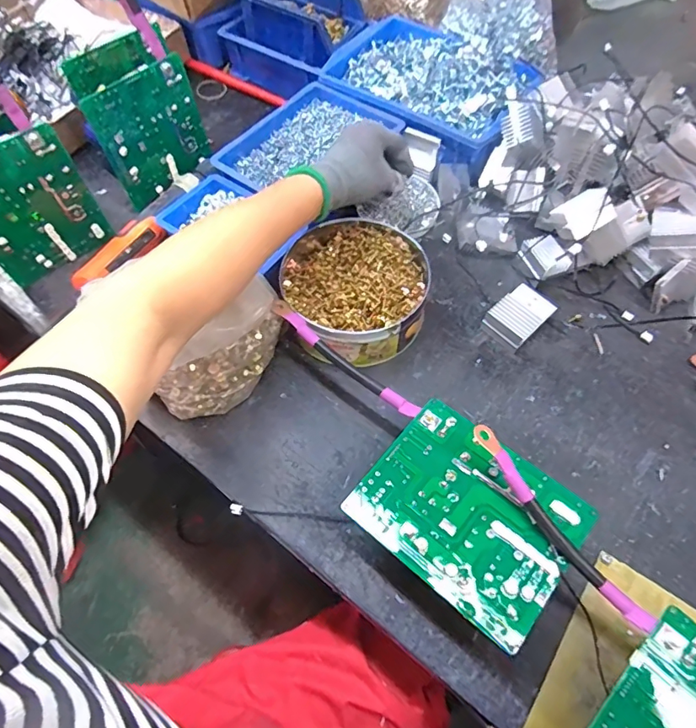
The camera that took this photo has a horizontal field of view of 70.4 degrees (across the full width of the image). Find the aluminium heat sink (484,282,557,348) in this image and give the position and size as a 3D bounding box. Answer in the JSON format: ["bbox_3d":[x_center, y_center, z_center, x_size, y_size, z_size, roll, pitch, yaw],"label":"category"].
[{"bbox_3d":[0.180,-0.051,0.516,0.067,0.030,0.046,-40,68,-20],"label":"aluminium heat sink"}]

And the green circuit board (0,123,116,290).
[{"bbox_3d":[-0.335,-0.162,0.522,0.120,0.143,0.016,-34,66,-18],"label":"green circuit board"}]

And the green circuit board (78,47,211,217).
[{"bbox_3d":[-0.221,-0.265,0.569,0.119,0.133,0.012,-41,65,-17],"label":"green circuit board"}]

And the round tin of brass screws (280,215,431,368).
[{"bbox_3d":[0.009,-0.081,0.520,0.147,0.055,0.158,0,61,0],"label":"round tin of brass screws"}]

